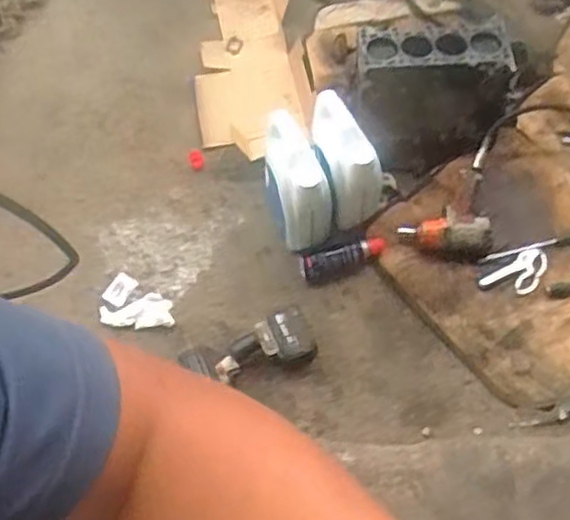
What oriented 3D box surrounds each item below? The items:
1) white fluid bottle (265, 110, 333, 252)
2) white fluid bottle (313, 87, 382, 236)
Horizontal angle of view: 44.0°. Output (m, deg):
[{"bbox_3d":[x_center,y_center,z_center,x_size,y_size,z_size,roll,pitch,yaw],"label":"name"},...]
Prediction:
[{"bbox_3d":[0.025,-0.149,1.504,0.115,0.259,0.207,-13,67,-3],"label":"white fluid bottle"},{"bbox_3d":[0.125,-0.202,1.484,0.091,0.222,0.212,-17,68,-5],"label":"white fluid bottle"}]

